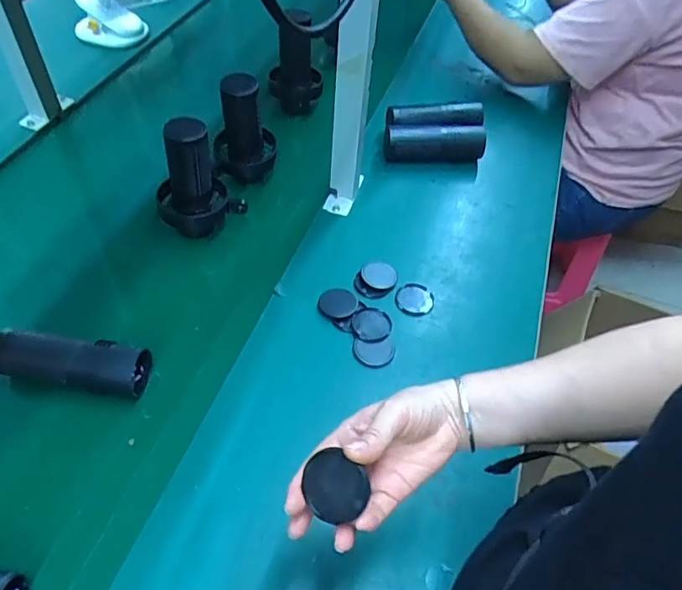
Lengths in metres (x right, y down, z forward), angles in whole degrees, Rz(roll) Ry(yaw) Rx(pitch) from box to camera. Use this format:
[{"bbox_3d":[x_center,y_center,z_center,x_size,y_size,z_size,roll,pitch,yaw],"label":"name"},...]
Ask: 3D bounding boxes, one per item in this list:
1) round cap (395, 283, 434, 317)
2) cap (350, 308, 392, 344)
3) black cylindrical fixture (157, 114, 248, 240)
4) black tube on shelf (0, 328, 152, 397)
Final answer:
[{"bbox_3d":[0.098,0.005,0.718,0.050,0.007,0.053,2,52,-3],"label":"round cap"},{"bbox_3d":[0.038,0.038,0.682,0.049,0.008,0.051,2,52,-3],"label":"cap"},{"bbox_3d":[-0.197,-0.155,0.726,0.105,0.156,0.078,-18,56,-18],"label":"black cylindrical fixture"},{"bbox_3d":[-0.305,0.073,0.602,0.168,0.053,0.045,6,52,0],"label":"black tube on shelf"}]

